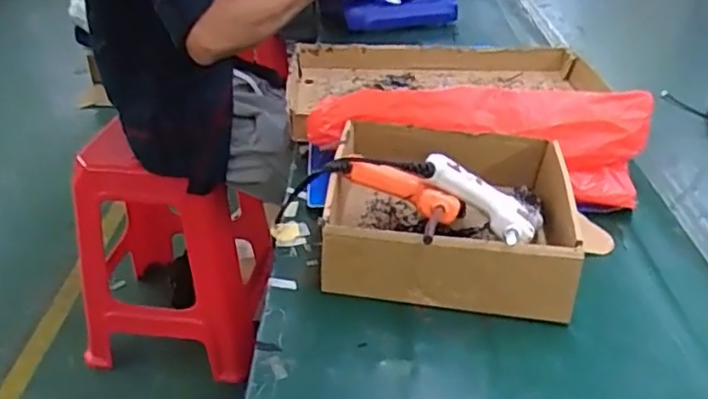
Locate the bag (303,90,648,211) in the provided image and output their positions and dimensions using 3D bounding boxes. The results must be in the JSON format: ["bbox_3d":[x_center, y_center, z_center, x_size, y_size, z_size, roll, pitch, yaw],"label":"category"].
[{"bbox_3d":[0.126,-0.060,0.690,0.359,0.113,0.073,2,34,4],"label":"bag"}]

